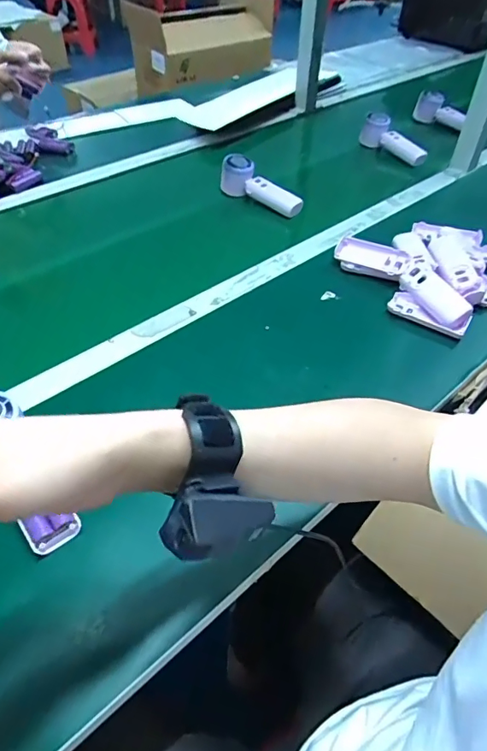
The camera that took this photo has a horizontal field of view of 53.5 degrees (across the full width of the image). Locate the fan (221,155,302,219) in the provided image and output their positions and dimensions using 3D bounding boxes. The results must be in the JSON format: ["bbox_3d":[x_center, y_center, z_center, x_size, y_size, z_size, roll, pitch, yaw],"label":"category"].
[{"bbox_3d":[0.034,-0.343,0.891,0.175,0.059,0.047,34,54,11],"label":"fan"}]

